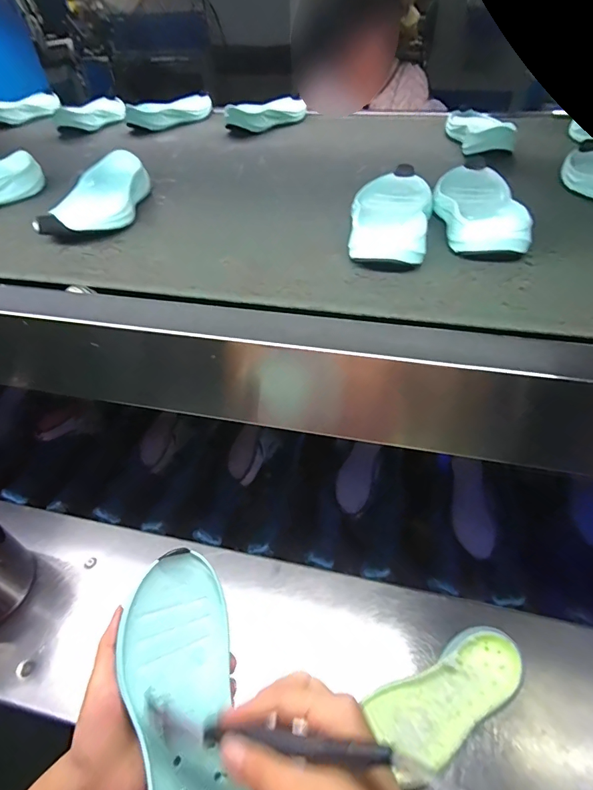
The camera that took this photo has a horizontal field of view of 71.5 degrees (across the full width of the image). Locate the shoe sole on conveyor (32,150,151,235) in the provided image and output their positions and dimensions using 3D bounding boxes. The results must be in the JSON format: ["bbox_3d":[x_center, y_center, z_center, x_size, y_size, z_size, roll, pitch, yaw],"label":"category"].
[{"bbox_3d":[-0.227,-0.229,0.480,0.078,0.044,0.184,0,45,3],"label":"shoe sole on conveyor"}]

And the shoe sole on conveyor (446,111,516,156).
[{"bbox_3d":[0.288,-0.427,0.659,0.069,0.037,0.202,0,45,3],"label":"shoe sole on conveyor"}]

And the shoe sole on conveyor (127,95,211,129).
[{"bbox_3d":[-0.243,-0.569,0.827,0.076,0.036,0.194,30,54,29],"label":"shoe sole on conveyor"}]

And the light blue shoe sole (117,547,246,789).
[{"bbox_3d":[-0.085,0.223,0.306,0.075,0.029,0.194,-11,69,-10],"label":"light blue shoe sole"}]

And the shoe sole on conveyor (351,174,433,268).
[{"bbox_3d":[0.099,-0.187,0.437,0.080,0.030,0.192,10,46,13],"label":"shoe sole on conveyor"}]

